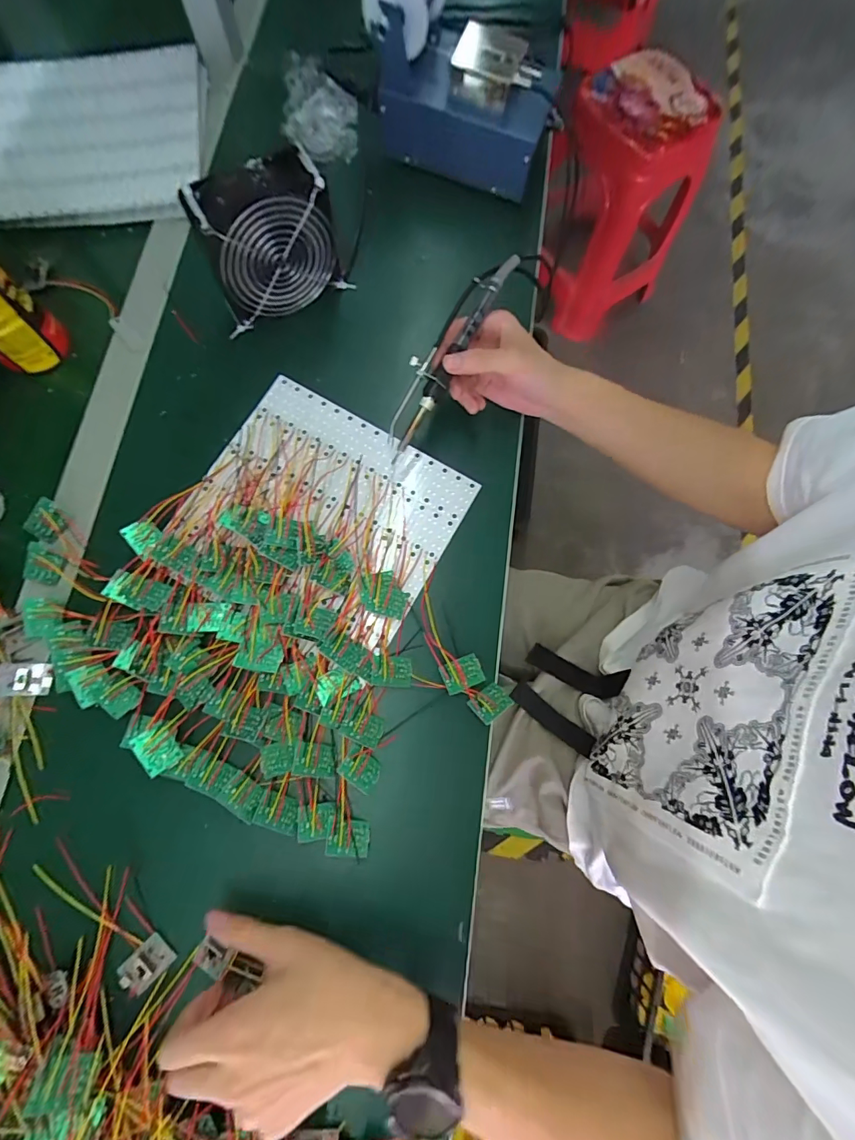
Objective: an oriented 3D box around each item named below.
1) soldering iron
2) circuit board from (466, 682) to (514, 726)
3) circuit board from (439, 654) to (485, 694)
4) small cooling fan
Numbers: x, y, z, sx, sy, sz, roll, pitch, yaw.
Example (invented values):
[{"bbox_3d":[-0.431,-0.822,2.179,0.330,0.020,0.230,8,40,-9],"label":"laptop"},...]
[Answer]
[{"bbox_3d":[0.017,-0.203,0.413,0.036,0.029,0.206,30,90,6],"label":"soldering iron"},{"bbox_3d":[0.056,0.117,0.393,0.034,0.004,0.027,-30,56,-29],"label":"circuit board"},{"bbox_3d":[0.031,0.092,0.395,0.036,0.004,0.027,-20,77,-5],"label":"circuit board"},{"bbox_3d":[-0.146,-0.302,0.421,0.124,0.119,0.052,-29,78,-7],"label":"small cooling fan"}]

